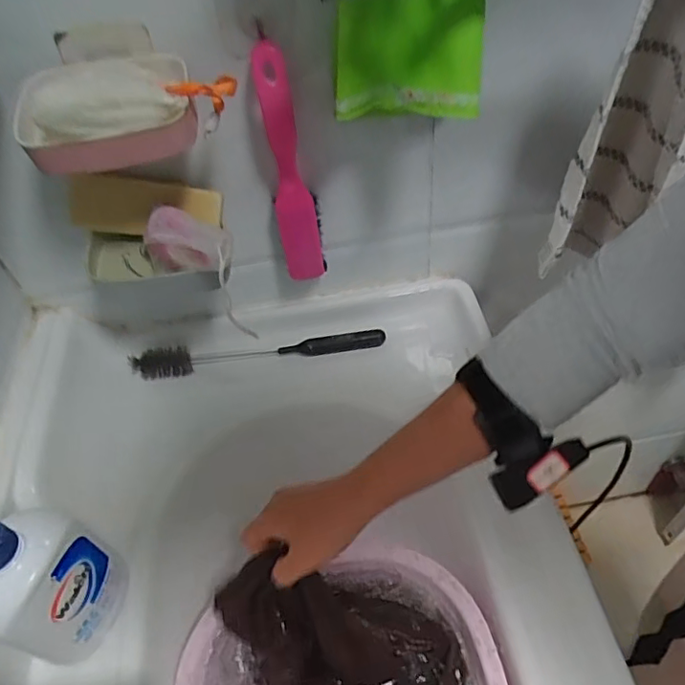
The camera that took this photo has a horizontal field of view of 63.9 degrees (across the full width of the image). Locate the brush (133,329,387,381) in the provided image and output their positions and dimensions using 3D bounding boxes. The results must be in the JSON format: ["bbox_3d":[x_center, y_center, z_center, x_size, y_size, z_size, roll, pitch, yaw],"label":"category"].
[{"bbox_3d":[-0.096,0.010,0.639,0.287,0.030,0.028,-7,49,0],"label":"brush"}]

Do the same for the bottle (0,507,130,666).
[{"bbox_3d":[-0.227,0.174,0.410,0.065,0.209,0.090,25,56,25],"label":"bottle"}]

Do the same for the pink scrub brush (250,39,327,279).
[{"bbox_3d":[-0.048,-0.154,0.515,0.042,0.230,0.053,-7,49,0],"label":"pink scrub brush"}]

